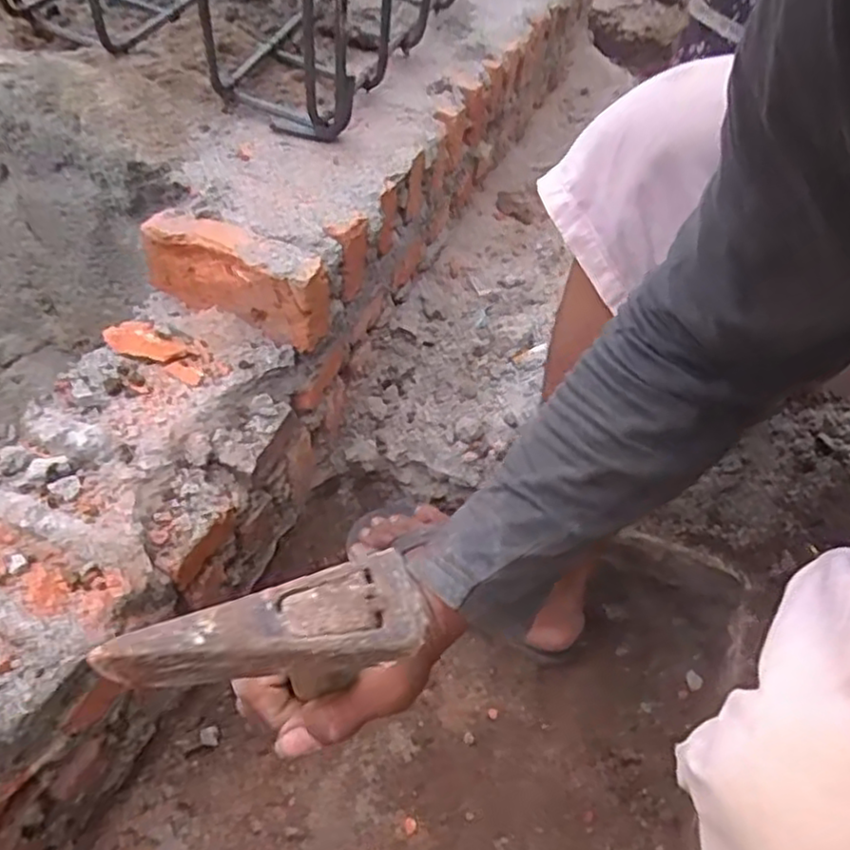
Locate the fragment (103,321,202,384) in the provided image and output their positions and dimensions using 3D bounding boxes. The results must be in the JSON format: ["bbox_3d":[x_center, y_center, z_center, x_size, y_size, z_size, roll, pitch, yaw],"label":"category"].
[{"bbox_3d":[-0.226,-0.064,0.597,0.096,0.018,0.030,24,50,16],"label":"fragment"}]

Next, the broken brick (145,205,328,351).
[{"bbox_3d":[-0.158,-0.123,0.600,0.149,0.073,0.044,18,49,11],"label":"broken brick"}]

